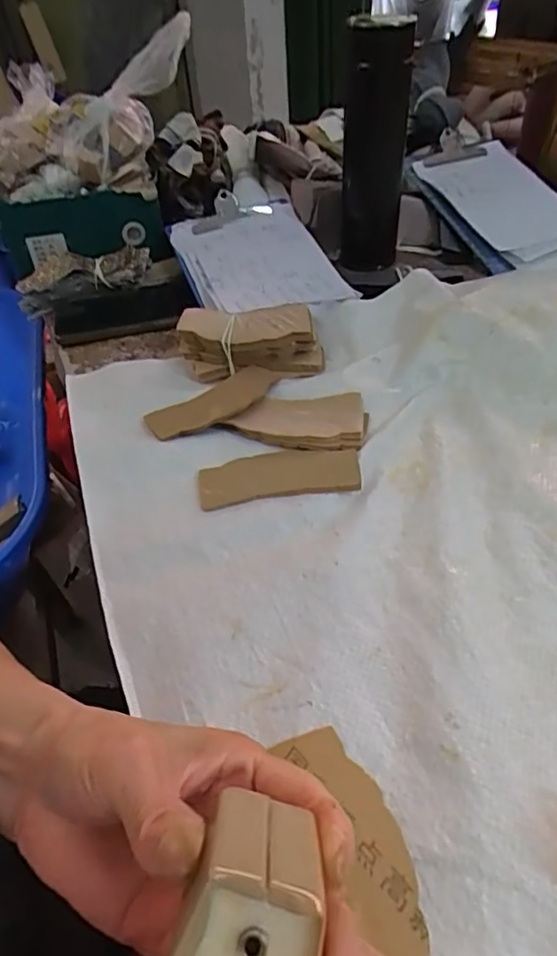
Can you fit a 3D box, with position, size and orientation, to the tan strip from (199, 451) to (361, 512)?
[{"bbox_3d":[0.000,-0.003,0.400,0.111,0.004,0.050,-6,44,-2],"label":"tan strip"}]

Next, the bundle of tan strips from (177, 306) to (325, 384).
[{"bbox_3d":[-0.025,-0.118,0.493,0.122,0.037,0.057,0,44,4],"label":"bundle of tan strips"}]

